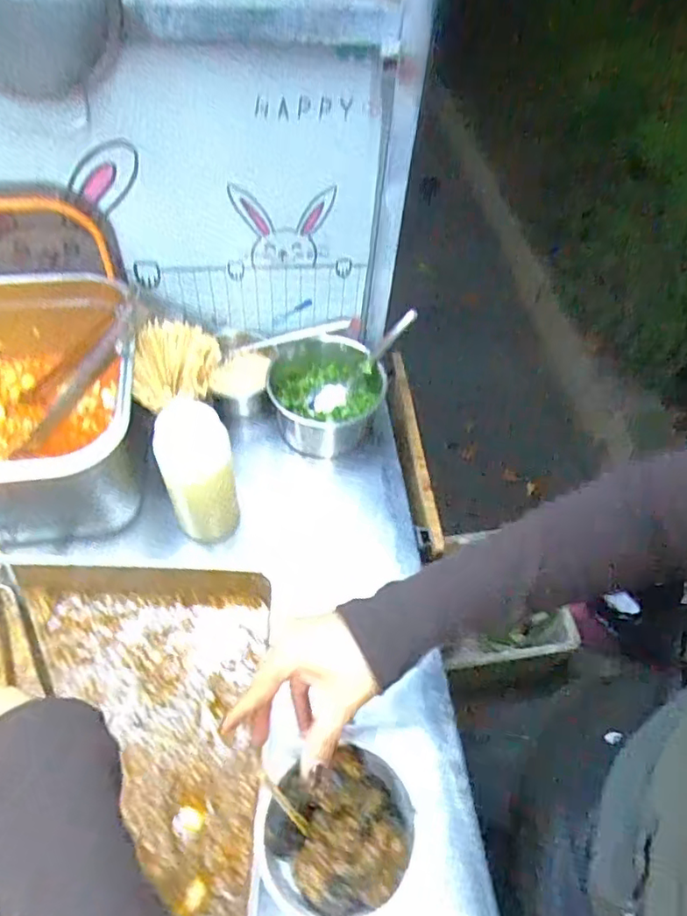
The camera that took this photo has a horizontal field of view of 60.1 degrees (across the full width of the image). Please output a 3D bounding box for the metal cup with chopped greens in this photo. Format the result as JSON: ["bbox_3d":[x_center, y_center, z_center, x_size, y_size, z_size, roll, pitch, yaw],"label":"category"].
[{"bbox_3d":[-0.020,-0.074,0.713,0.133,0.081,0.146,2,55,-2],"label":"metal cup with chopped greens"}]

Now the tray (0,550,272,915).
[{"bbox_3d":[-0.238,0.229,0.491,0.345,0.064,0.295,3,55,-2],"label":"tray"}]

